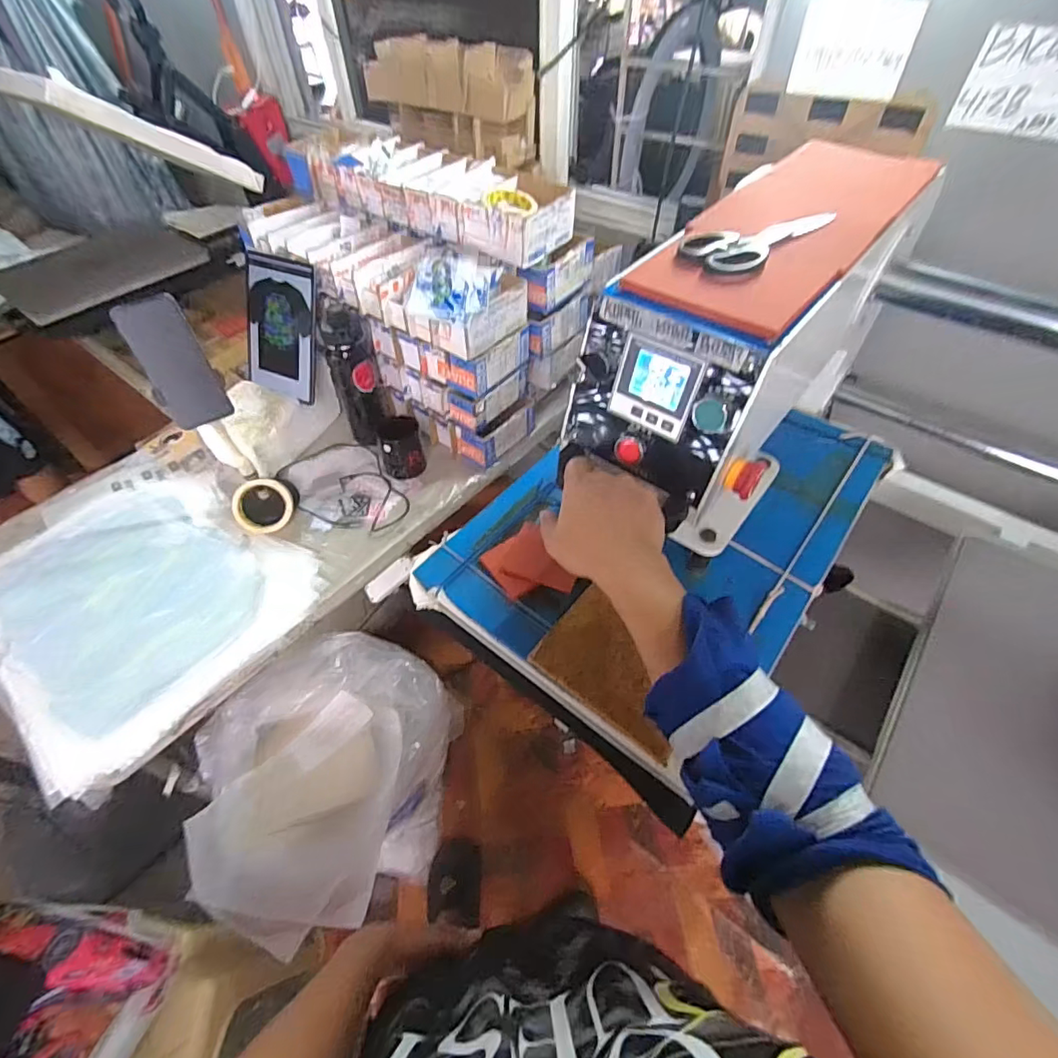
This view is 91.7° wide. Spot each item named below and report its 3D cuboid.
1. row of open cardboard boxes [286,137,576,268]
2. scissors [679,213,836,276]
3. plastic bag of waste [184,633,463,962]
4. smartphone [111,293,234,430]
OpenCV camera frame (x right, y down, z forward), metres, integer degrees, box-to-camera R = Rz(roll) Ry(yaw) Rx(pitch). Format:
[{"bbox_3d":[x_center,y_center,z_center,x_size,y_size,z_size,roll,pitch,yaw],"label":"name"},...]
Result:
[{"bbox_3d":[-0.218,-0.672,1.014,0.656,0.085,0.179,31,58,24],"label":"row of open cardboard boxes"},{"bbox_3d":[0.201,-0.254,0.449,0.138,0.017,0.063,-24,54,-18],"label":"scissors"},{"bbox_3d":[-0.408,0.570,1.146,0.417,0.485,0.505,17,53,14],"label":"plastic bag of waste"},{"bbox_3d":[-0.499,-0.231,0.726,0.076,0.175,0.016,-26,33,-19],"label":"smartphone"}]

